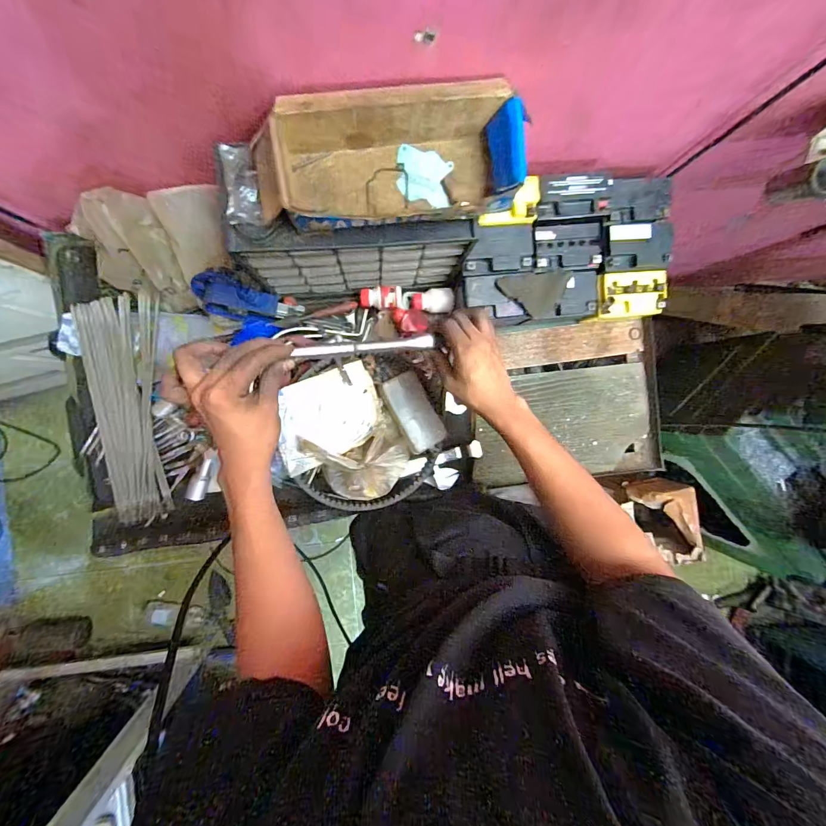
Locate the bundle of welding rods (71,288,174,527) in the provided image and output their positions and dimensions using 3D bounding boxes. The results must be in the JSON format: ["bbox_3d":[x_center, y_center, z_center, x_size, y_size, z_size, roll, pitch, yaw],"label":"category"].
[{"bbox_3d":[-0.452,-0.002,0.591,0.113,0.024,0.358,-5,93,-4],"label":"bundle of welding rods"}]

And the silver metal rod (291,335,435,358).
[{"bbox_3d":[-0.051,-0.081,0.451,0.185,0.011,0.015,-12,94,-34],"label":"silver metal rod"}]

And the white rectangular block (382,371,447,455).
[{"bbox_3d":[0.001,-0.001,0.611,0.065,0.023,0.129,-30,96,-19],"label":"white rectangular block"}]

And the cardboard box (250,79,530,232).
[{"bbox_3d":[-0.026,-0.271,0.407,0.279,0.077,0.113,-8,93,-4],"label":"cardboard box"}]

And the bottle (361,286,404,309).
[{"bbox_3d":[-0.052,-0.190,0.619,0.071,0.030,0.035,-7,93,-4],"label":"bottle"}]

